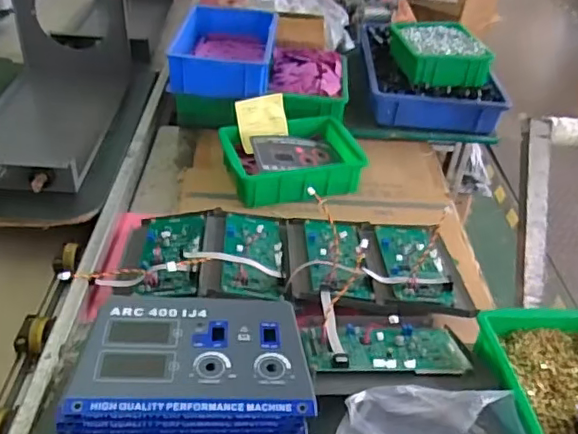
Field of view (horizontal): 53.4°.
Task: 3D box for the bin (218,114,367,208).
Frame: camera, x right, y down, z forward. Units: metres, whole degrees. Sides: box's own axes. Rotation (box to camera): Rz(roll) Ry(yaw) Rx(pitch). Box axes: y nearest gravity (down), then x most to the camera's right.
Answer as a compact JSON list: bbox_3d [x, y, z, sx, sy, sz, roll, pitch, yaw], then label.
[{"bbox_3d":[-0.001,-0.112,1.086,0.244,0.066,0.185,-9,40,-19],"label":"bin"}]

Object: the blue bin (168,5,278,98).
[{"bbox_3d":[-0.133,-0.353,1.215,0.199,0.076,0.308,6,38,-1],"label":"blue bin"}]

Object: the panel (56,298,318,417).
[{"bbox_3d":[-0.092,0.133,0.581,0.221,0.014,0.138,2,38,-6],"label":"panel"}]

